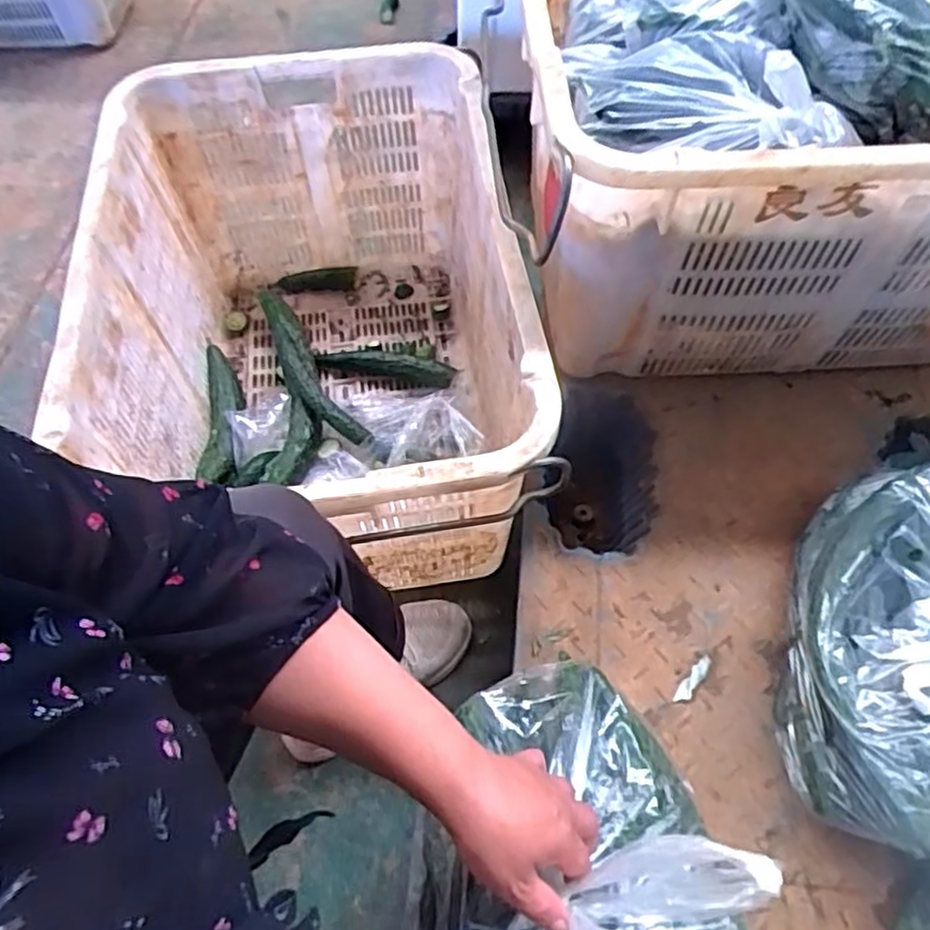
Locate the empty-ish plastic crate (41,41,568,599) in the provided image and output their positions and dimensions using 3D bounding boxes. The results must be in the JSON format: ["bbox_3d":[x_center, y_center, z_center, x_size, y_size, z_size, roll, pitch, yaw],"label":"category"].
[{"bbox_3d":[-0.174,-0.160,0.910,0.454,0.373,0.657,-8,59,-5],"label":"empty-ish plastic crate"}]

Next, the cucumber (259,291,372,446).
[{"bbox_3d":[-0.248,-0.161,1.058,0.067,0.057,0.351,-27,63,-15],"label":"cucumber"}]

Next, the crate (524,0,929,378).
[{"bbox_3d":[0.408,-0.400,0.821,0.673,0.381,0.474,-2,59,-1],"label":"crate"}]

